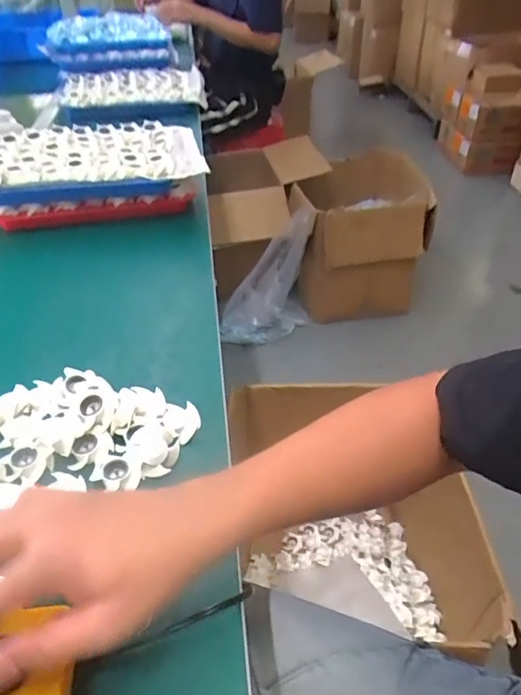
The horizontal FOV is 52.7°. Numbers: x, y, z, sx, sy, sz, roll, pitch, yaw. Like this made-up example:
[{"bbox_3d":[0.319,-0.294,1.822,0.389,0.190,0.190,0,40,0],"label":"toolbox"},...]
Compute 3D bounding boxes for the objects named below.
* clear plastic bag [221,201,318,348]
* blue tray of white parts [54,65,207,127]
[{"bbox_3d":[0.078,-0.204,1.648,0.293,0.492,0.083,6,34,-29],"label":"clear plastic bag"},{"bbox_3d":[-0.336,-0.664,1.379,0.364,0.080,0.381,-12,42,-13],"label":"blue tray of white parts"}]

